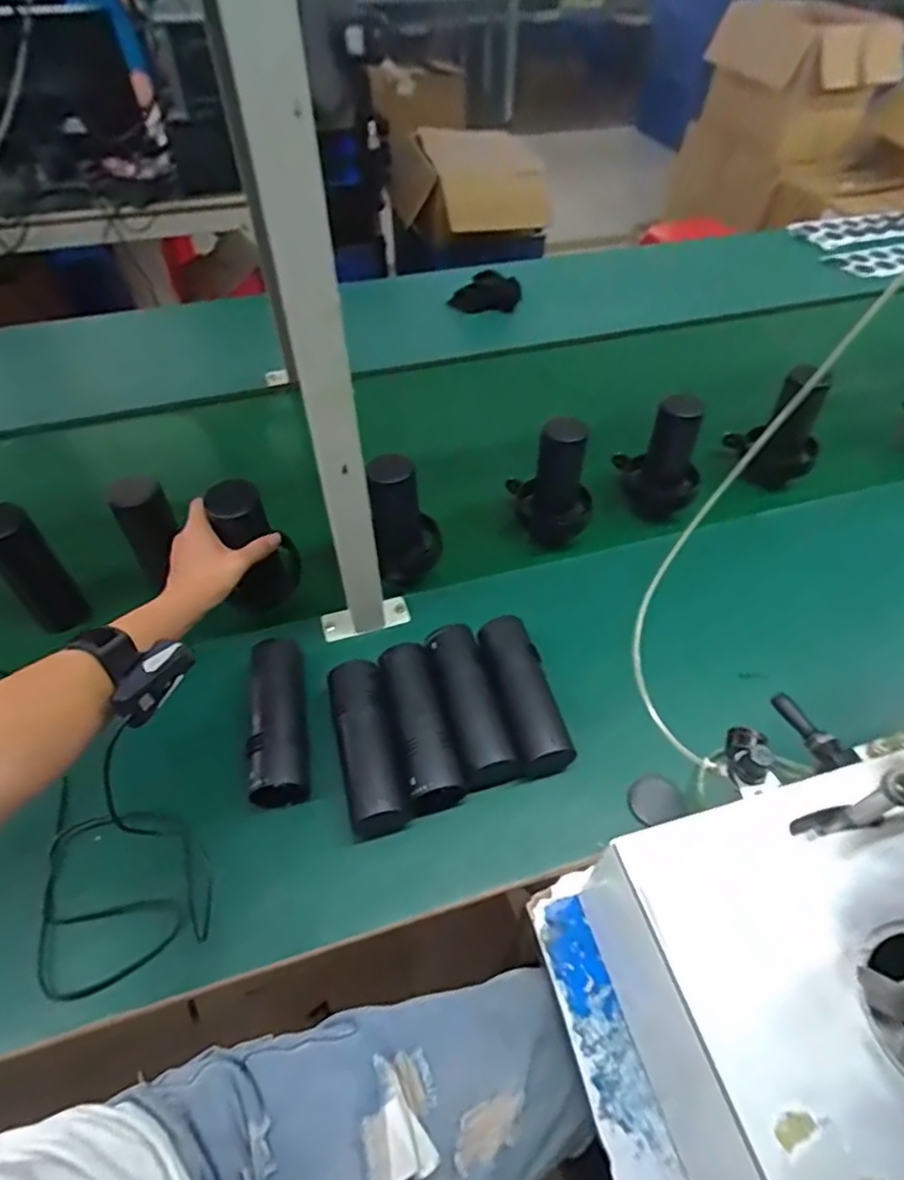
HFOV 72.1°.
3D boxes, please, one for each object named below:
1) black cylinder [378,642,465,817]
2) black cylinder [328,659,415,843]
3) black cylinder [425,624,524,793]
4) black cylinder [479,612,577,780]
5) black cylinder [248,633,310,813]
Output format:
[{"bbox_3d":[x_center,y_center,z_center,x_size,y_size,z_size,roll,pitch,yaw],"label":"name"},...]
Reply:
[{"bbox_3d":[-0.033,0.133,0.621,0.053,0.049,0.159,-13,52,-11],"label":"black cylinder"},{"bbox_3d":[-0.082,0.150,0.608,0.053,0.050,0.159,-12,52,-10],"label":"black cylinder"},{"bbox_3d":[0.017,0.118,0.636,0.052,0.048,0.161,-13,52,-11],"label":"black cylinder"},{"bbox_3d":[0.071,0.106,0.643,0.058,0.049,0.162,-12,52,-10],"label":"black cylinder"},{"bbox_3d":[-0.172,0.131,0.628,0.058,0.066,0.164,-8,50,-6],"label":"black cylinder"}]

